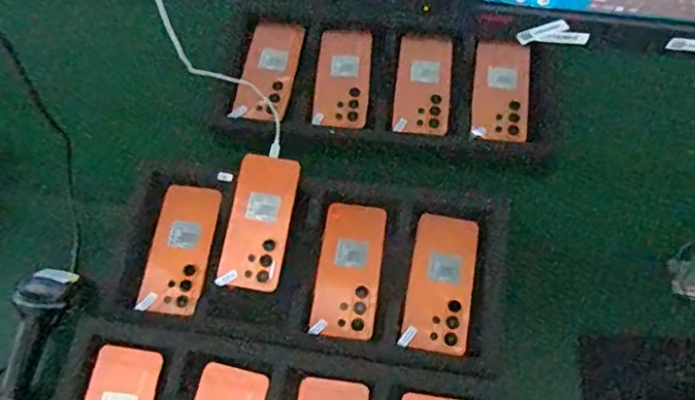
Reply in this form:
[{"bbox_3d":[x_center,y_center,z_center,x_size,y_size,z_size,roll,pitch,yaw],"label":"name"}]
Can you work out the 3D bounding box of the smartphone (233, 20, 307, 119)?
[{"bbox_3d":[-0.113,-0.197,0.848,0.073,0.014,0.164,10,66,6],"label":"smartphone"}]

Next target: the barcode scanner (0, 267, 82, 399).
[{"bbox_3d":[-0.388,0.168,0.700,0.064,0.058,0.172,14,82,8],"label":"barcode scanner"}]

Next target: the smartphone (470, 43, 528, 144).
[{"bbox_3d":[0.221,-0.159,0.825,0.075,0.012,0.158,4,74,11],"label":"smartphone"}]

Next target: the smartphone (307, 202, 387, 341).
[{"bbox_3d":[0.002,0.087,0.726,0.080,0.012,0.171,7,66,4],"label":"smartphone"}]

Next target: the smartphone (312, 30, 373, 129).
[{"bbox_3d":[-0.006,-0.180,0.846,0.078,0.015,0.164,4,66,3],"label":"smartphone"}]

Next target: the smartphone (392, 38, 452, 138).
[{"bbox_3d":[0.111,-0.168,0.828,0.076,0.009,0.151,7,76,2],"label":"smartphone"}]

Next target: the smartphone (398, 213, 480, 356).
[{"bbox_3d":[0.118,0.102,0.718,0.081,0.008,0.175,11,66,6],"label":"smartphone"}]

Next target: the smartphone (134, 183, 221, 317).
[{"bbox_3d":[-0.220,0.064,0.748,0.077,0.010,0.167,10,76,4],"label":"smartphone"}]

